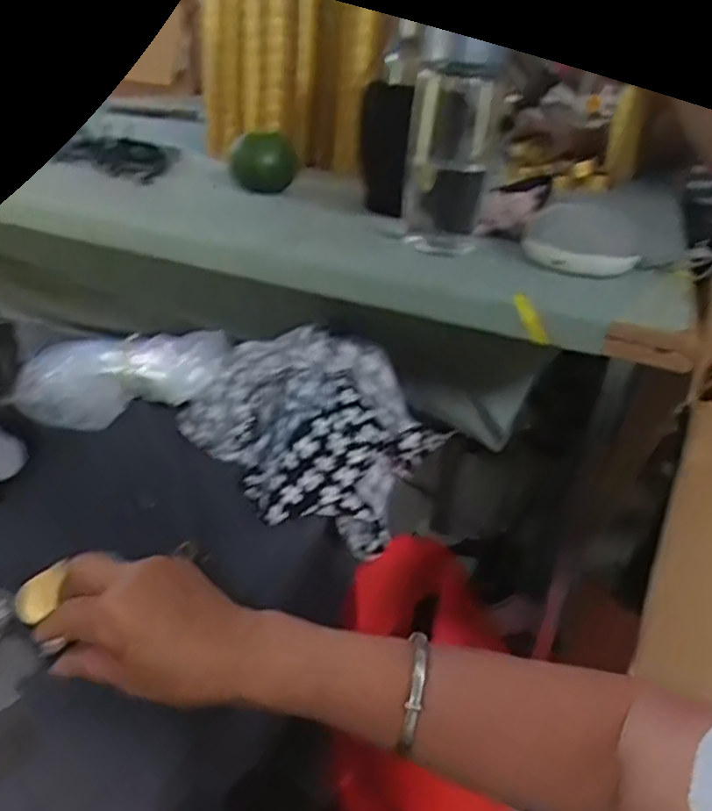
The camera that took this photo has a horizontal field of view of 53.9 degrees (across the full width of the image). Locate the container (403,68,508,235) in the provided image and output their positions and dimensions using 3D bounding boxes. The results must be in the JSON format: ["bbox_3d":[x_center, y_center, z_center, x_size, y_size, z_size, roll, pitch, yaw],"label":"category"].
[{"bbox_3d":[0.081,-0.208,0.584,0.073,0.119,0.083,9,28,4],"label":"container"}]

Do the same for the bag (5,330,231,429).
[{"bbox_3d":[-0.210,-0.030,0.648,0.183,0.066,0.081,-10,28,3],"label":"bag"}]

